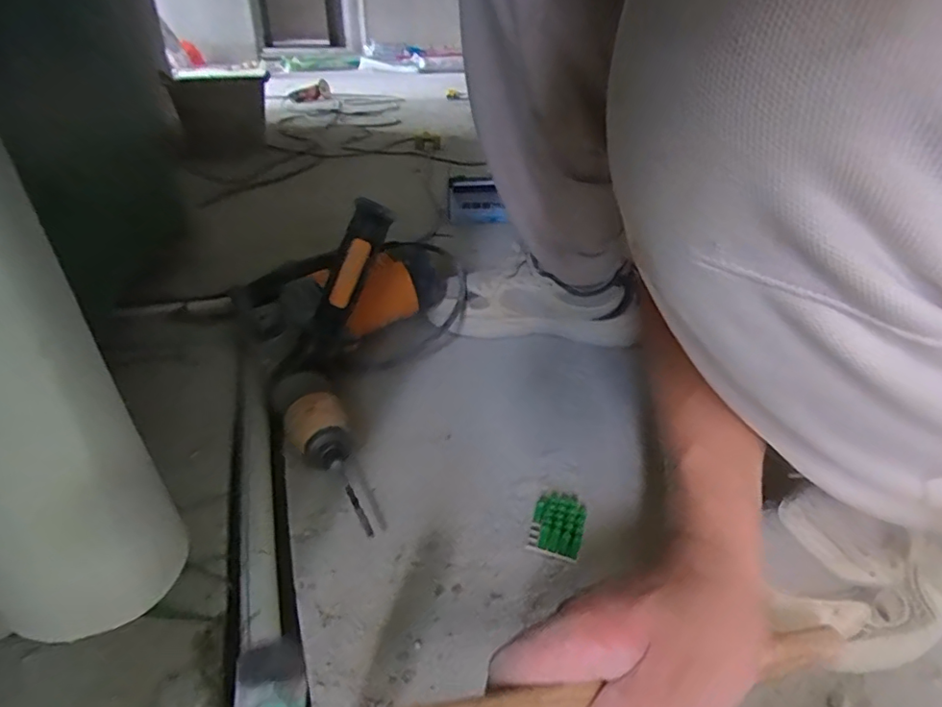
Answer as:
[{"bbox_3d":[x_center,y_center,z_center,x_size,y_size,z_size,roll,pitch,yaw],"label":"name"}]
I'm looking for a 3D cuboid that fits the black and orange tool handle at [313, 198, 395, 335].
[{"bbox_3d":[-0.113,-0.081,0.526,0.024,0.126,0.035,28,6,38],"label":"black and orange tool handle"}]

